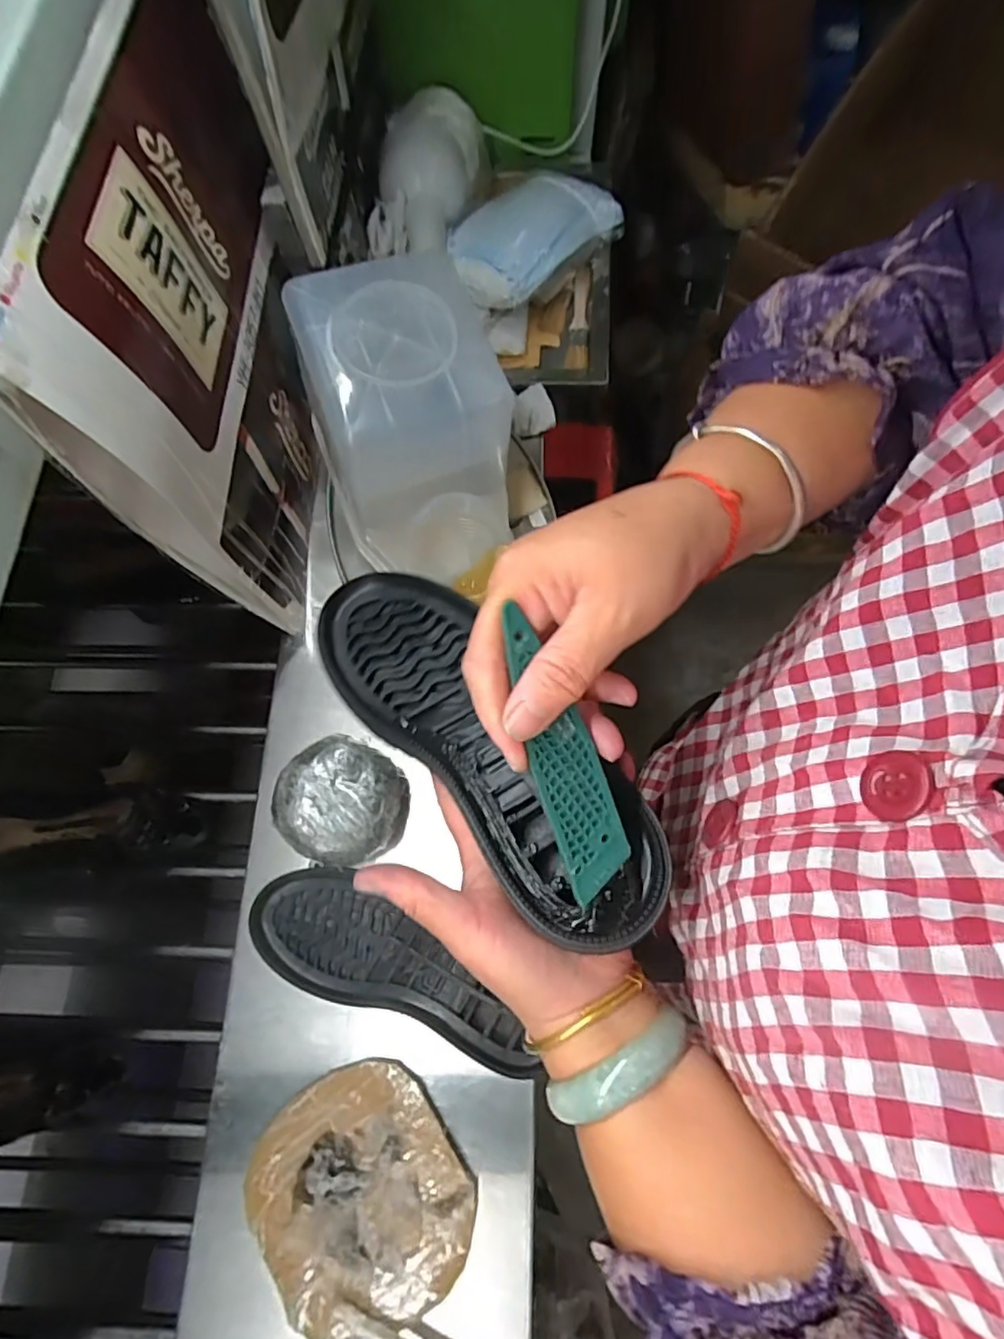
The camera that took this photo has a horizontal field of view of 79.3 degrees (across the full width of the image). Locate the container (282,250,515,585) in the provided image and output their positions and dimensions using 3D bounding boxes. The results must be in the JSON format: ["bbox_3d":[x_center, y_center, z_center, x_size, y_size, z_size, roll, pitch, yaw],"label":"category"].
[{"bbox_3d":[-0.071,-0.197,0.495,0.137,0.156,0.186,-15,71,-7],"label":"container"}]

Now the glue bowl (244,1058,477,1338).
[{"bbox_3d":[-0.101,0.373,0.431,0.142,0.027,0.147,0,70,-1],"label":"glue bowl"}]

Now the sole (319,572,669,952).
[{"bbox_3d":[-0.019,0.026,0.314,0.081,0.036,0.253,-35,55,-13],"label":"sole"}]

